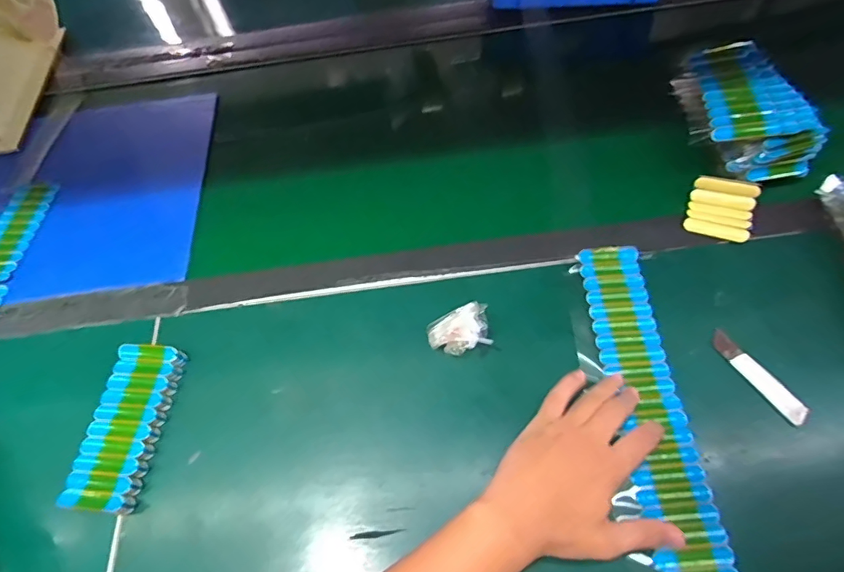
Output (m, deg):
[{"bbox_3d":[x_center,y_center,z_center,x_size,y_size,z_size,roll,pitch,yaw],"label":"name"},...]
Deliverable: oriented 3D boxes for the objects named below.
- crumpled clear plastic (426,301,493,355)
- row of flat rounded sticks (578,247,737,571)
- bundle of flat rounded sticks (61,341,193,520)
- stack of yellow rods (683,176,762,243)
[{"bbox_3d":[0.037,0.048,0.461,0.059,0.040,0.047,-15,60,-5],"label":"crumpled clear plastic"},{"bbox_3d":[0.210,0.101,0.435,0.063,0.014,0.310,-5,62,1],"label":"row of flat rounded sticks"},{"bbox_3d":[-0.284,0.132,0.449,0.063,0.023,0.151,3,61,6],"label":"bundle of flat rounded sticks"},{"bbox_3d":[0.335,-0.085,0.520,0.063,0.035,0.060,19,63,14],"label":"stack of yellow rods"}]

